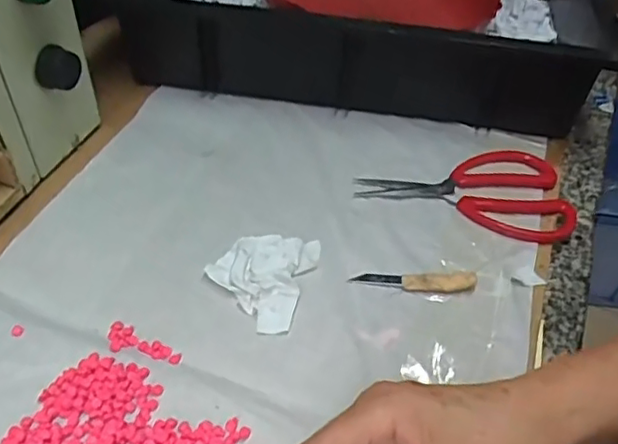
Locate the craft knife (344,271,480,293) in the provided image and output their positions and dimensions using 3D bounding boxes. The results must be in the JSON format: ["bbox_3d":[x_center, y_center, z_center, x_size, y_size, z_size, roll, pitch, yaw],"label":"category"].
[{"bbox_3d":[0.070,0.038,0.401,0.080,0.012,0.015,4,44,-1],"label":"craft knife"}]

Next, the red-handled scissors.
[{"bbox_3d":[0.125,-0.032,0.480,0.163,0.008,0.100,10,44,6],"label":"red-handled scissors"}]

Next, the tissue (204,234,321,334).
[{"bbox_3d":[-0.033,0.034,0.403,0.064,0.014,0.077,16,45,12],"label":"tissue"}]

